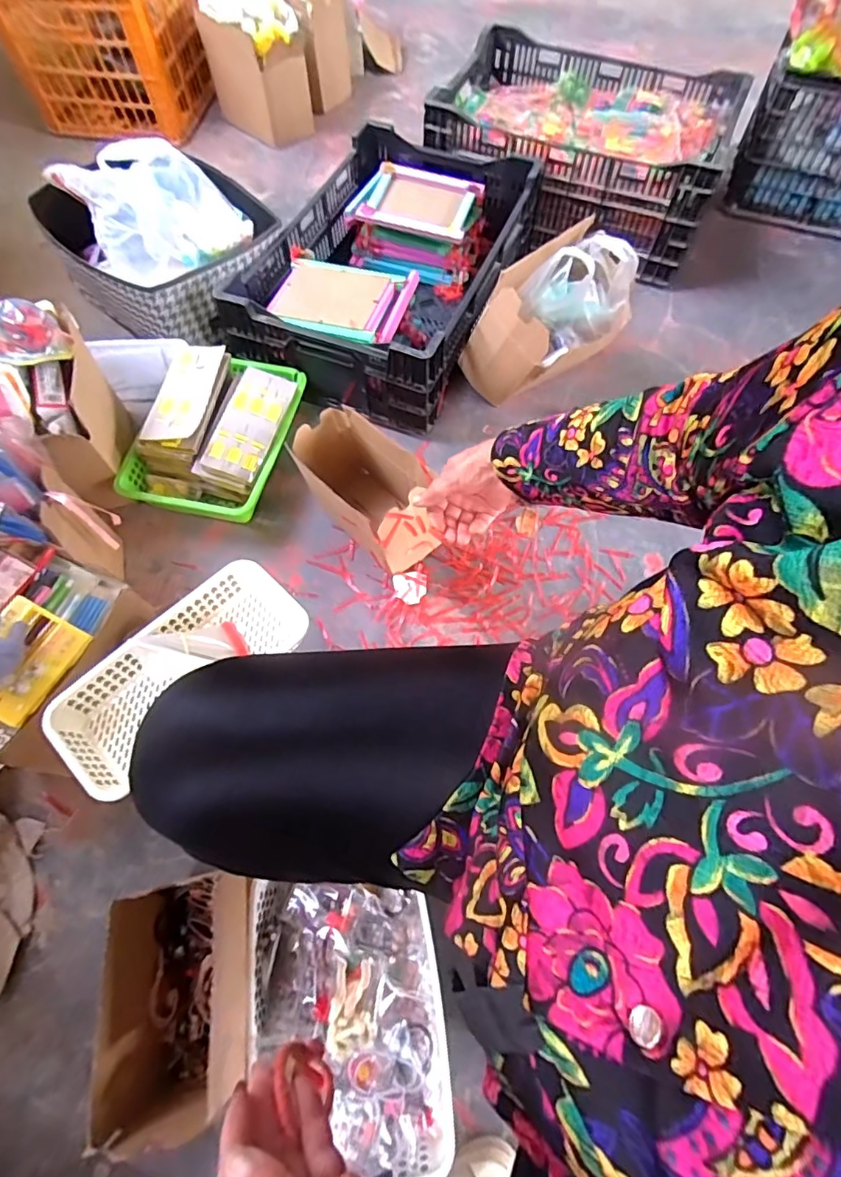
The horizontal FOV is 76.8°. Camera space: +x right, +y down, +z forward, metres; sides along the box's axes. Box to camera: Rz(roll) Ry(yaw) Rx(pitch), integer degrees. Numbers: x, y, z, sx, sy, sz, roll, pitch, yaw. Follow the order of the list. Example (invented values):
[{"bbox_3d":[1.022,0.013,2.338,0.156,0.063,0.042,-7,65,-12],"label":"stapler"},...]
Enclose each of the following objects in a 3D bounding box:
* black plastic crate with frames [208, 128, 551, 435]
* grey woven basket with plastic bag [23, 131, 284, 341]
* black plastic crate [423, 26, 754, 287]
[{"bbox_3d":[-0.057,-0.632,1.055,0.410,0.187,0.606,22,65,10],"label":"black plastic crate with frames"},{"bbox_3d":[-0.485,-0.651,1.033,0.346,0.239,0.402,-37,69,-17],"label":"grey woven basket with plastic bag"},{"bbox_3d":[0.341,-0.984,1.190,0.615,0.192,0.455,21,65,9],"label":"black plastic crate"}]

